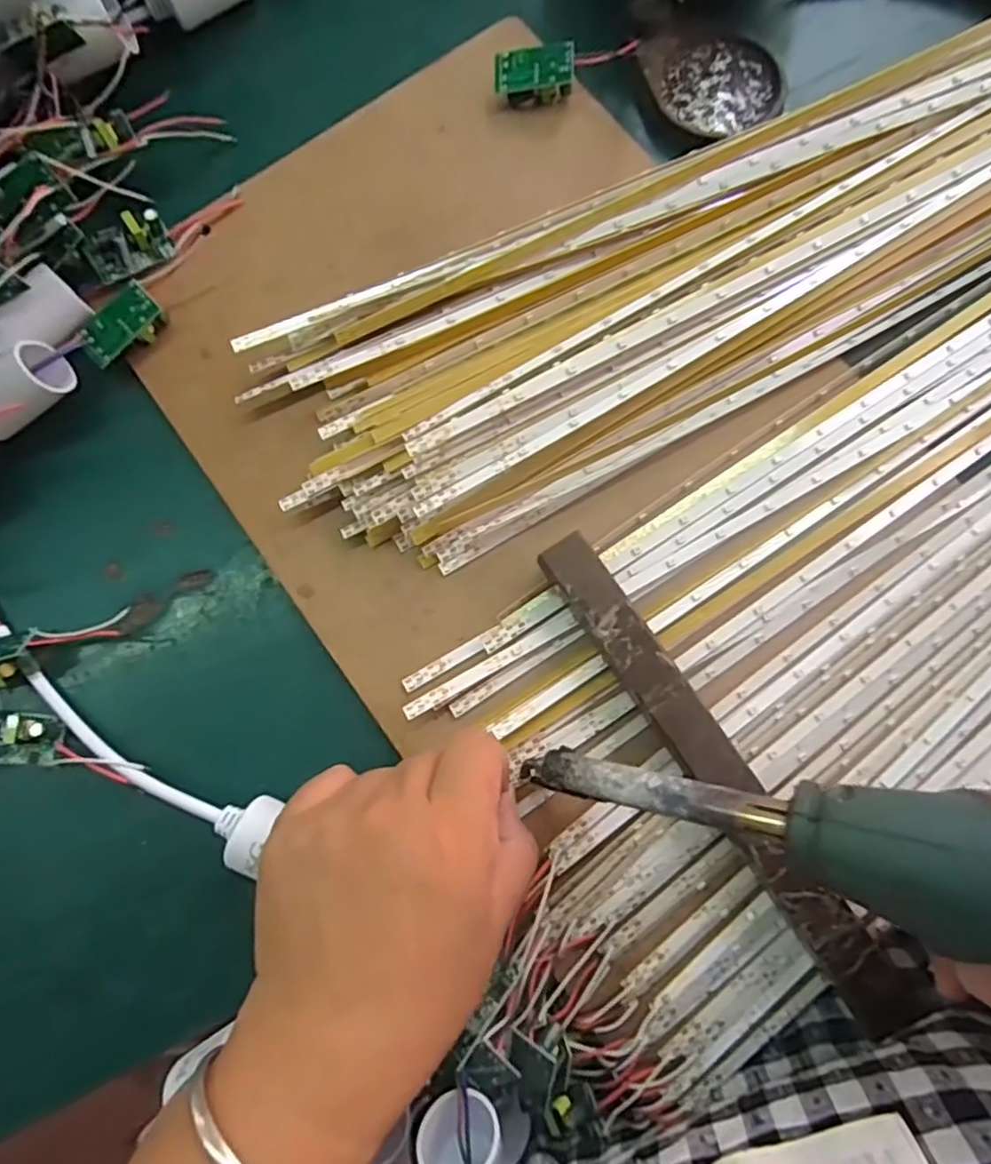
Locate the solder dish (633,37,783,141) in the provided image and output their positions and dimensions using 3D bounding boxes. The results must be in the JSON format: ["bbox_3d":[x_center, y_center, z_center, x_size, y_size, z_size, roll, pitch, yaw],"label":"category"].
[{"bbox_3d":[0.109,-0.250,0.327,0.063,0.009,0.056,-18,80,-2],"label":"solder dish"}]

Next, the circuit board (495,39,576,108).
[{"bbox_3d":[0.019,-0.253,0.326,0.038,0.018,0.020,-2,80,1],"label":"circuit board"}]

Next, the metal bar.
[{"bbox_3d":[0.085,0.071,0.256,0.024,0.022,0.208,-34,81,-5],"label":"metal bar"}]

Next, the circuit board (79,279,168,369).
[{"bbox_3d":[-0.173,-0.118,0.303,0.038,0.014,0.021,-43,95,-2],"label":"circuit board"}]

